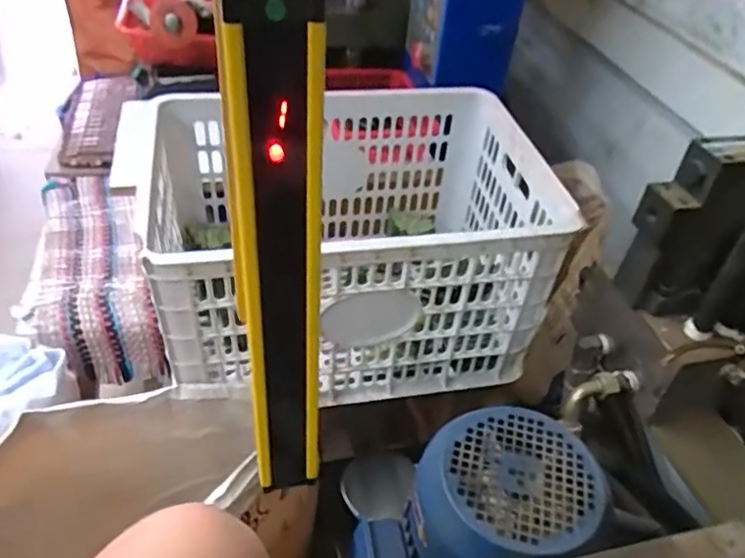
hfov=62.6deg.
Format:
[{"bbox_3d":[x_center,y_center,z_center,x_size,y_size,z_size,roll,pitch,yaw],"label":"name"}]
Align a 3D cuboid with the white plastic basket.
[{"bbox_3d":[-0.034,-0.051,0.836,0.465,0.280,0.343,-5,42,-12],"label":"white plastic basket"}]

